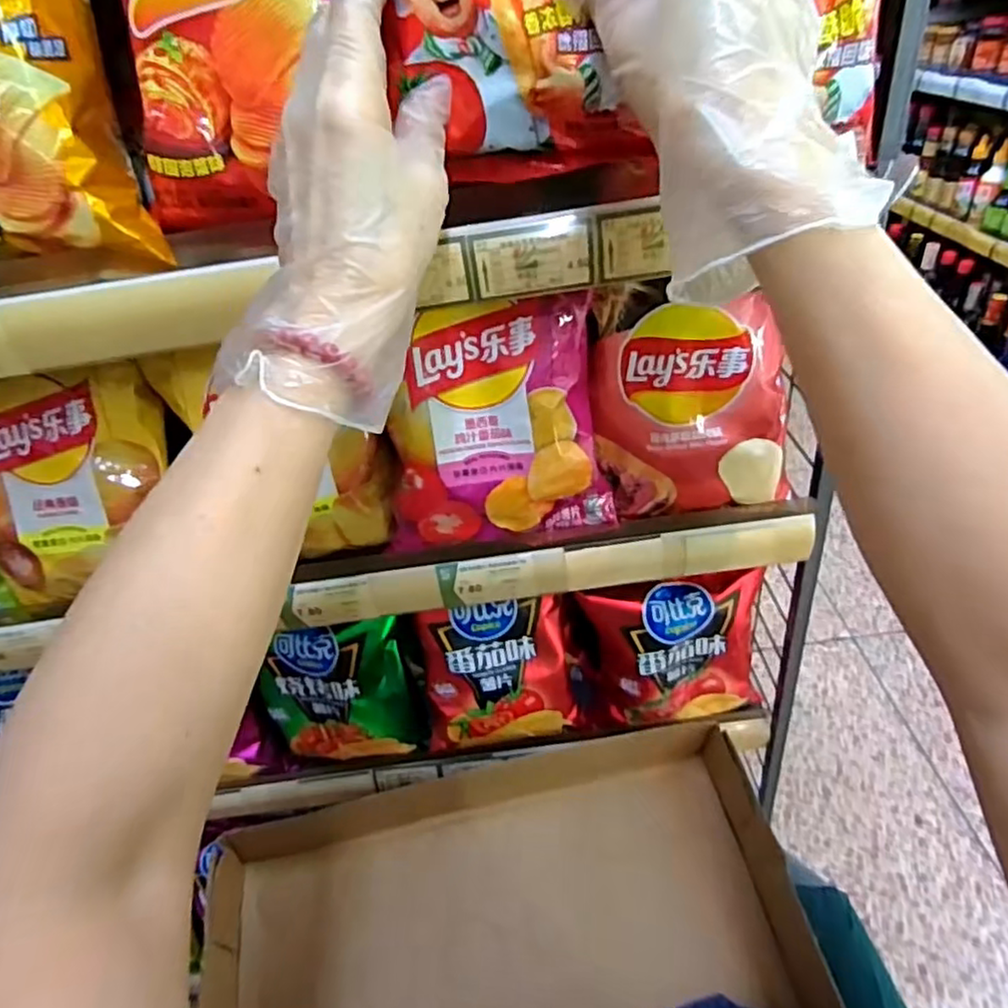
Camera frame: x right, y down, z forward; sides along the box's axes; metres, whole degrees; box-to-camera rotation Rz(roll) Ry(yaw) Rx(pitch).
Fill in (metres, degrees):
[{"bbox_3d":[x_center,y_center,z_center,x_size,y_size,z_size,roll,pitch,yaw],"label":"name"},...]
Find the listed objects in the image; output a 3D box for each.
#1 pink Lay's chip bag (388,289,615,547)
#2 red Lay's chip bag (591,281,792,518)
[{"bbox_3d":[-0.010,-0.050,0.435,0.151,0.153,0.068,-13,39,-6],"label":"pink Lay's chip bag"},{"bbox_3d":[0.119,-0.061,0.430,0.121,0.143,0.038,2,40,13],"label":"red Lay's chip bag"}]

